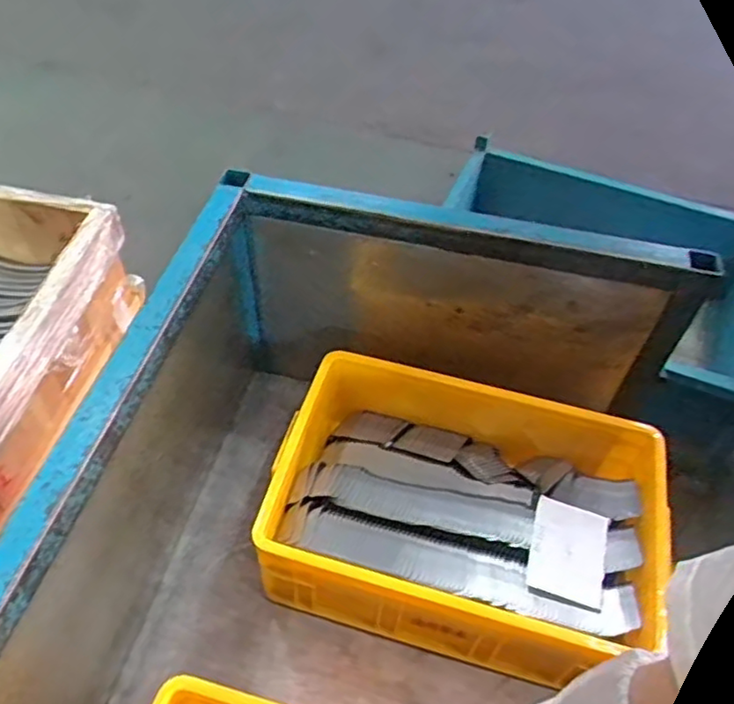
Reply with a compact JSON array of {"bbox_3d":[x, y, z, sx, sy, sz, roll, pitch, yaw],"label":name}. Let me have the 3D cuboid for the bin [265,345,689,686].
[{"bbox_3d":[0.131,0.227,0.925,0.514,0.177,0.322,13,52,8],"label":"bin"}]

